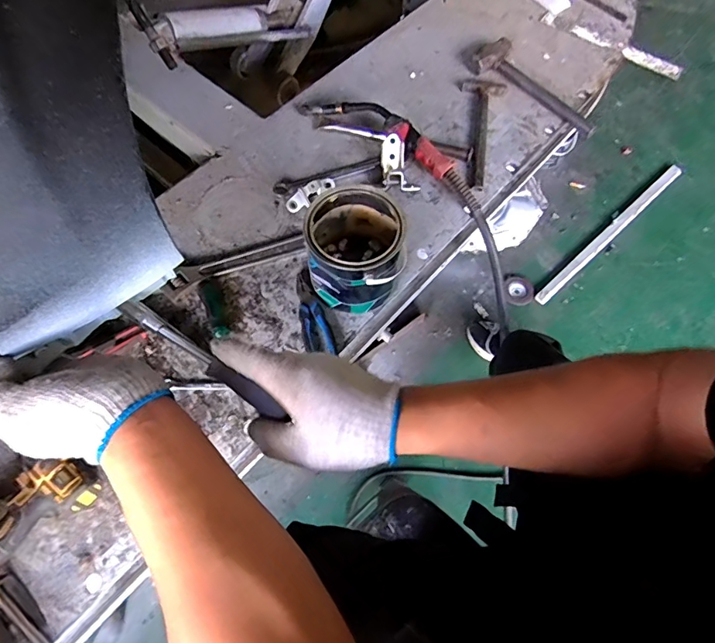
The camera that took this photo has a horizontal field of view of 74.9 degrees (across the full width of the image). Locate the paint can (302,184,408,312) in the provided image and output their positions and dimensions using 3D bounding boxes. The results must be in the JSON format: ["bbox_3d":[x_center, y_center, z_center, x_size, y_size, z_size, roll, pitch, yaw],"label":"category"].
[{"bbox_3d":[-0.005,-0.121,0.792,0.155,0.154,0.161,0,65,0],"label":"paint can"}]

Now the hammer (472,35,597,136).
[{"bbox_3d":[0.407,-0.528,1.041,0.078,0.042,0.316,-41,71,-17],"label":"hammer"}]

